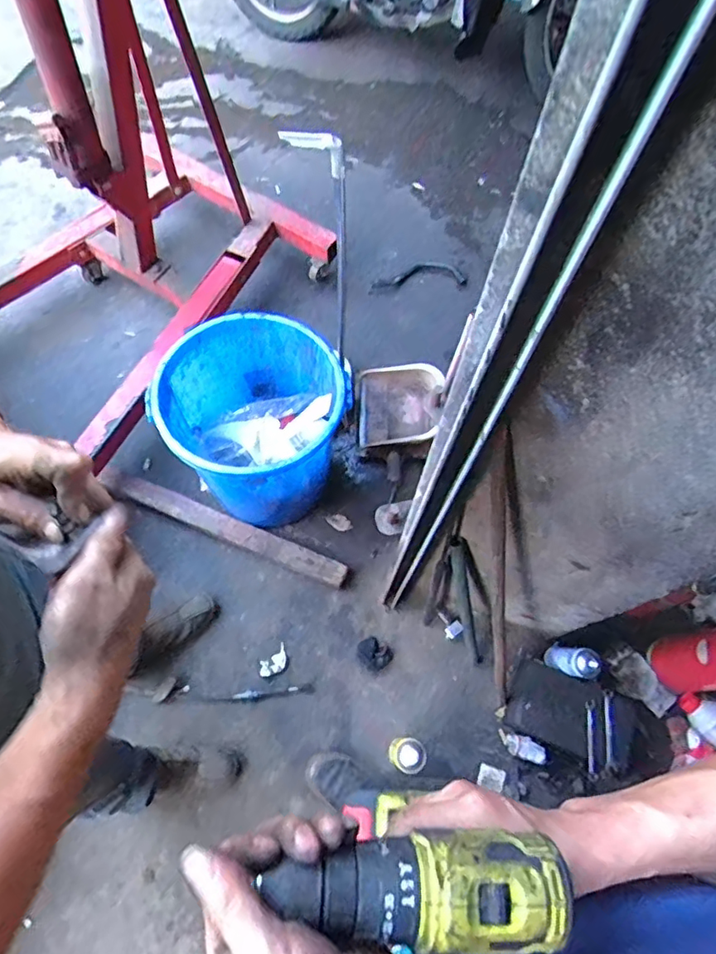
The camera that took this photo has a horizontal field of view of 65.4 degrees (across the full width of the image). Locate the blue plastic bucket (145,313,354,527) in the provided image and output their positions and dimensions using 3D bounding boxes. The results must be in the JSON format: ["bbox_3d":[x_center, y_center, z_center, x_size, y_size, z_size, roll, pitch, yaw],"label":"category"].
[{"bbox_3d":[-0.239,-0.116,1.391,0.400,0.427,0.378,1,66,-3],"label":"blue plastic bucket"}]

